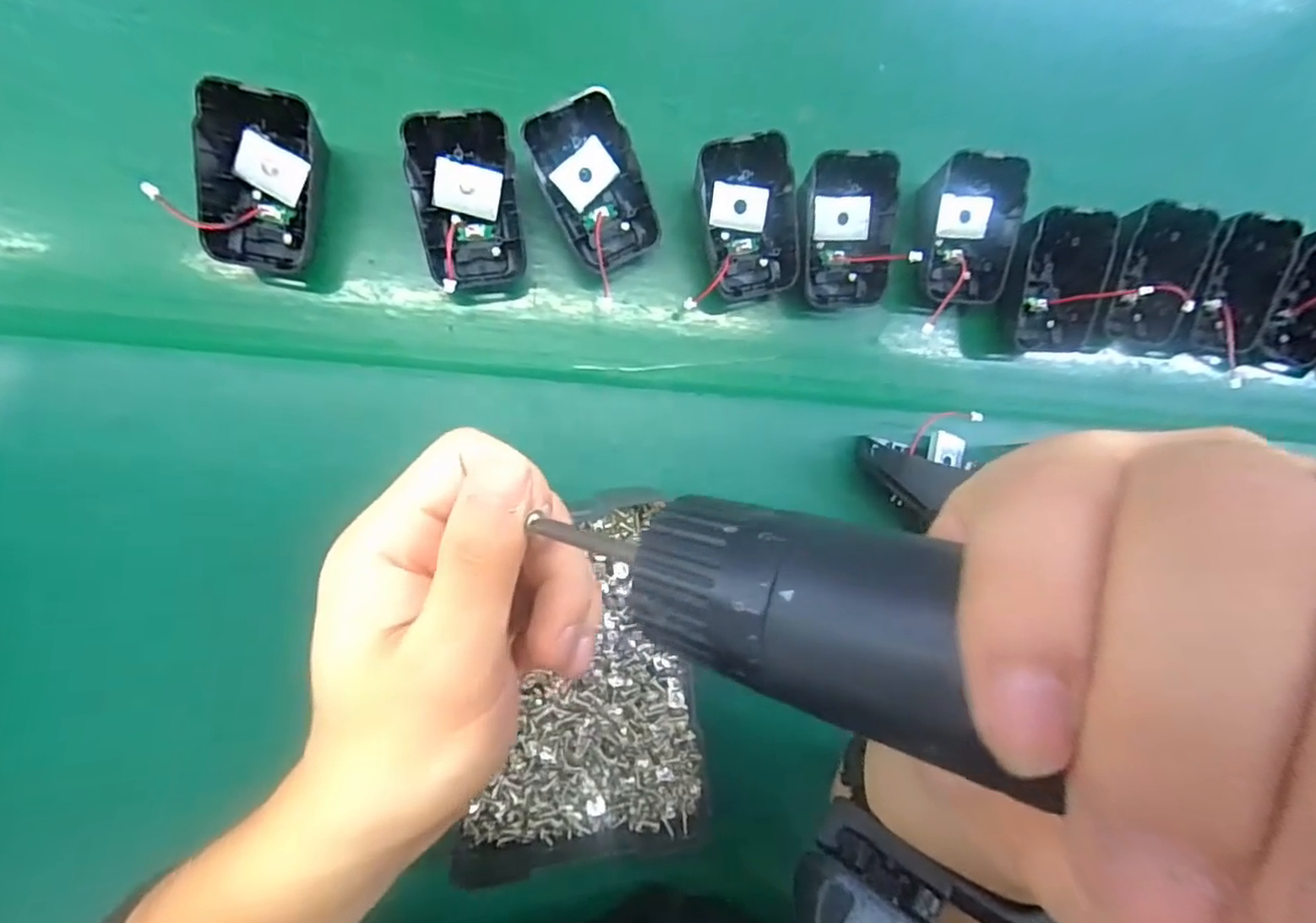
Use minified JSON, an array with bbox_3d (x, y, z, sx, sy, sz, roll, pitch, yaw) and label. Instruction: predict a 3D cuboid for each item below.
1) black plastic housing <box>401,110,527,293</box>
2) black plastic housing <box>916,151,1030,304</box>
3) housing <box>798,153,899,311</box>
[{"bbox_3d":[-0.084,-0.115,0.279,0.046,0.035,0.065,-7,92,-9],"label":"black plastic housing"},{"bbox_3d":[0.153,-0.114,0.315,0.053,0.041,0.065,-5,92,-9],"label":"black plastic housing"},{"bbox_3d":[0.090,-0.112,0.307,0.049,0.041,0.069,-6,92,-9],"label":"housing"}]

